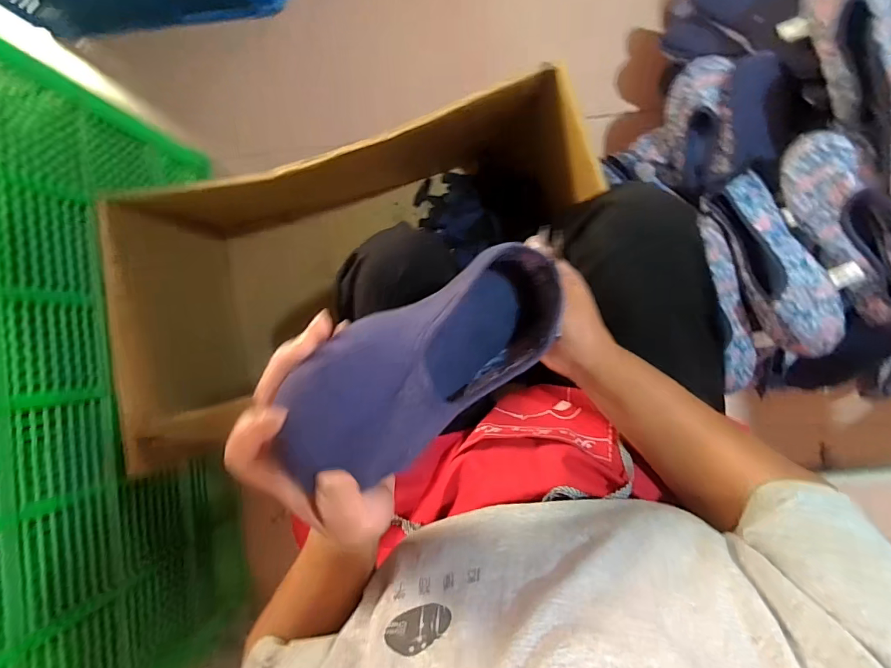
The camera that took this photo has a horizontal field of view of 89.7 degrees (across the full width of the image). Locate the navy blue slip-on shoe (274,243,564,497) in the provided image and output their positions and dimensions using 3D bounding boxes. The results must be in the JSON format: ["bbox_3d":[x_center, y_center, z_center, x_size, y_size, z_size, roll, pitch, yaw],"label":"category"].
[{"bbox_3d":[0.003,0.011,0.314,0.086,0.238,0.087,54,134,6],"label":"navy blue slip-on shoe"}]

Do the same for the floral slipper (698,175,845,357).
[{"bbox_3d":[0.435,-0.093,0.593,0.073,0.055,0.253,-26,86,7],"label":"floral slipper"}]

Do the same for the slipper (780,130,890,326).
[{"bbox_3d":[0.504,-0.126,0.561,0.080,0.059,0.259,-23,86,8],"label":"slipper"}]

